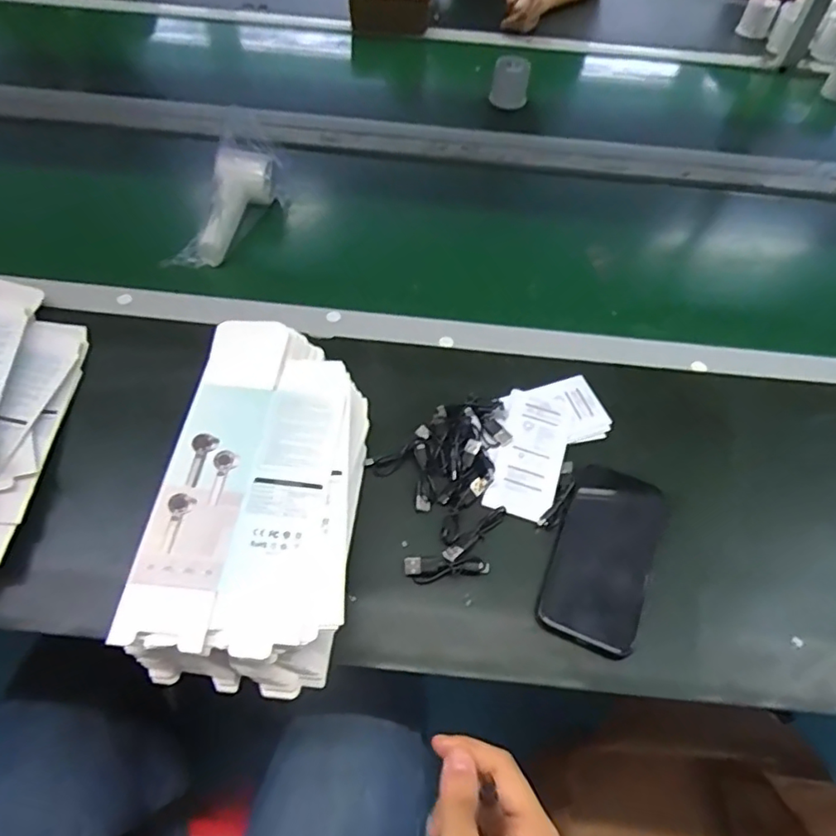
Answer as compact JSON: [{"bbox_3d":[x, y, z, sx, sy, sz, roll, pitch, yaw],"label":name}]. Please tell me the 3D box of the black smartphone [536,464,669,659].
[{"bbox_3d":[0.149,0.106,0.460,0.075,0.006,0.150,24,57,12],"label":"black smartphone"}]

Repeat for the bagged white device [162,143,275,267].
[{"bbox_3d":[-0.216,-0.235,0.646,0.068,0.064,0.159,13,55,4],"label":"bagged white device"}]

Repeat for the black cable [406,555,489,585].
[{"bbox_3d":[0.022,0.114,0.448,0.064,0.007,0.019,-3,56,-7],"label":"black cable"}]

